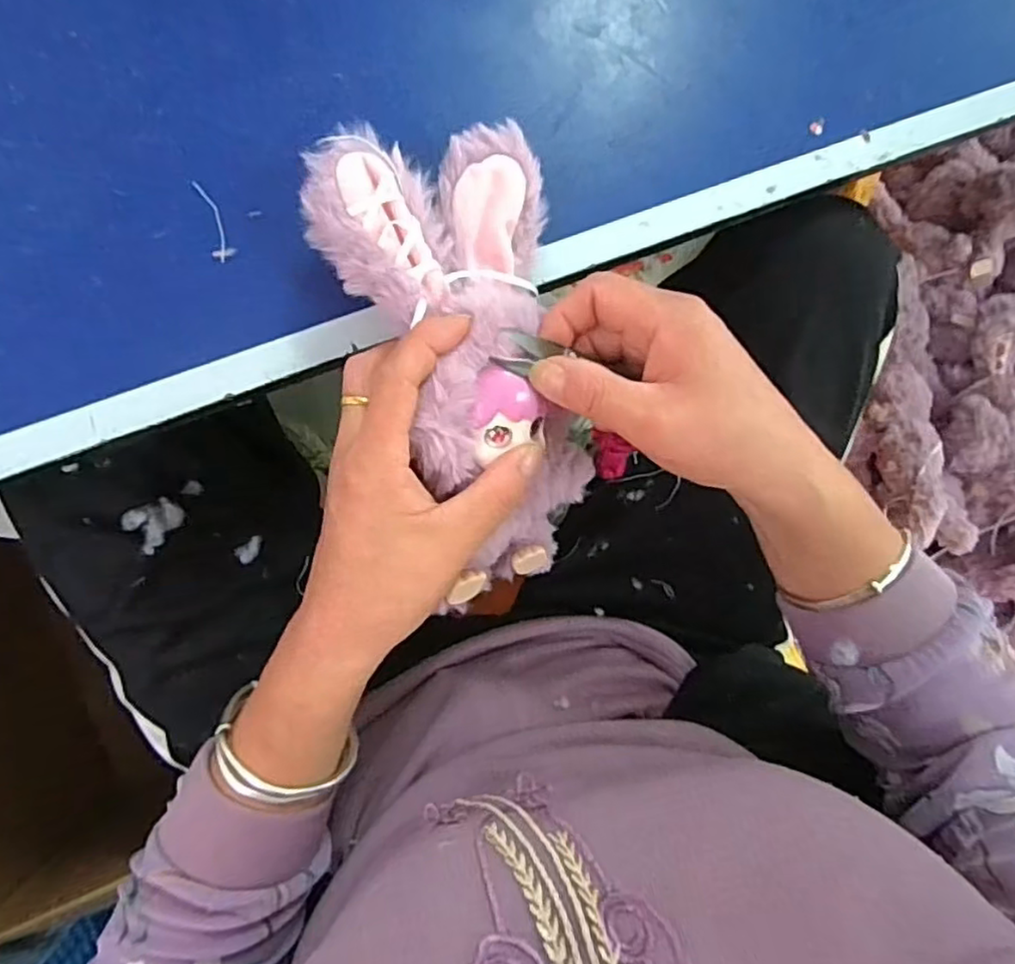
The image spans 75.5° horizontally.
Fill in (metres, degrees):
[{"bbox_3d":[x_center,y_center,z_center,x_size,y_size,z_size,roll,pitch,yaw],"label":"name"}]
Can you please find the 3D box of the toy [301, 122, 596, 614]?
[{"bbox_3d":[-0.014,-0.053,0.316,0.106,0.060,0.222,-17,103,-8],"label":"toy"}]

